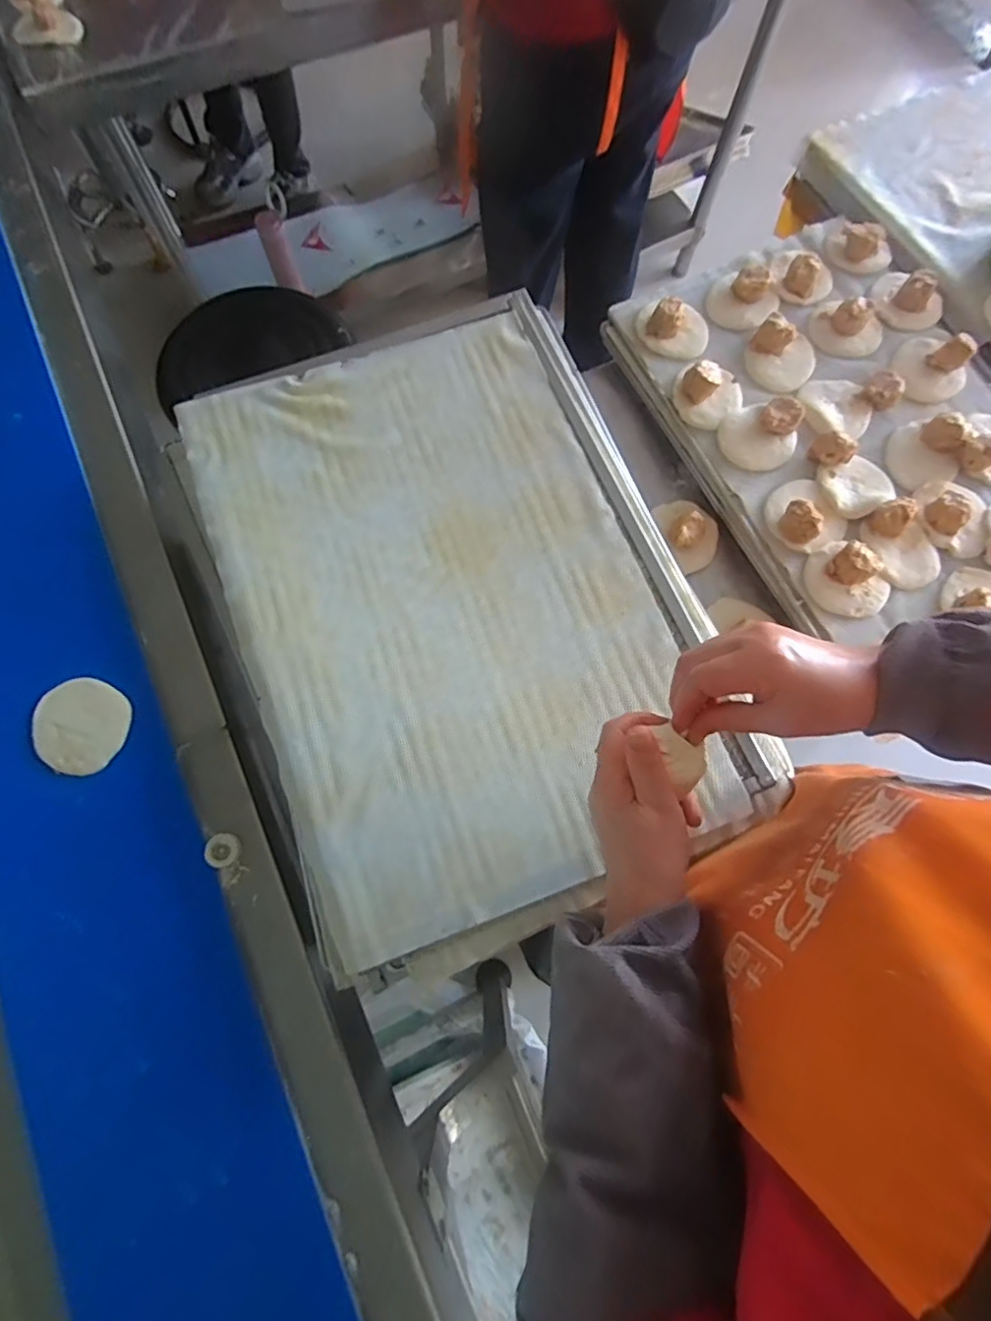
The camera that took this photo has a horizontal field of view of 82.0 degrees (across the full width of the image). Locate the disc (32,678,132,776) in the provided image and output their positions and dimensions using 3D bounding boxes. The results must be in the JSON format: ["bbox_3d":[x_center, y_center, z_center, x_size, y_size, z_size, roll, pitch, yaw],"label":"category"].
[{"bbox_3d":[-0.405,0.063,0.556,0.085,0.016,0.085,0,74,-2],"label":"disc"}]

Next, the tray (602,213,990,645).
[{"bbox_3d":[0.439,-0.277,0.680,0.409,0.059,0.584,-22,76,-7],"label":"tray"}]

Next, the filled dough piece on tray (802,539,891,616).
[{"bbox_3d":[0.382,-0.087,0.614,0.087,0.030,0.072,41,77,9],"label":"filled dough piece on tray"}]

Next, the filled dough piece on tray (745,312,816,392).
[{"bbox_3d":[0.351,-0.375,0.695,0.083,0.032,0.078,35,76,8],"label":"filled dough piece on tray"}]

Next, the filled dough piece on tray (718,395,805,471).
[{"bbox_3d":[0.311,-0.270,0.664,0.085,0.038,0.087,0,74,-2],"label":"filled dough piece on tray"}]

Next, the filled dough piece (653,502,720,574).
[{"bbox_3d":[0.237,-0.159,0.676,0.078,0.032,0.093,-23,76,-8],"label":"filled dough piece"}]

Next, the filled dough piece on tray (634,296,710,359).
[{"bbox_3d":[0.222,-0.418,0.706,0.094,0.038,0.081,8,74,1],"label":"filled dough piece on tray"}]

